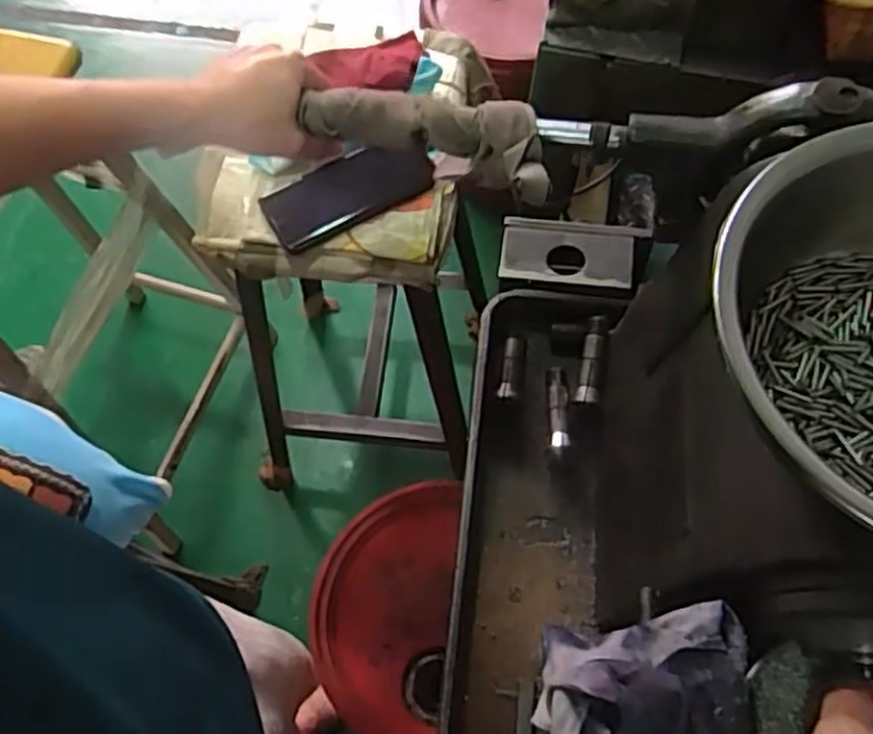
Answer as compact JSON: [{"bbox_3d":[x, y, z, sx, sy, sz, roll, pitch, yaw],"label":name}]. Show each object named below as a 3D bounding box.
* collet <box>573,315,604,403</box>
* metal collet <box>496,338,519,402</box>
[{"bbox_3d":[0.127,-0.004,0.632,0.017,0.015,0.073,11,77,6],"label":"collet"},{"bbox_3d":[0.059,0.002,0.633,0.014,0.012,0.061,7,64,5],"label":"metal collet"}]

